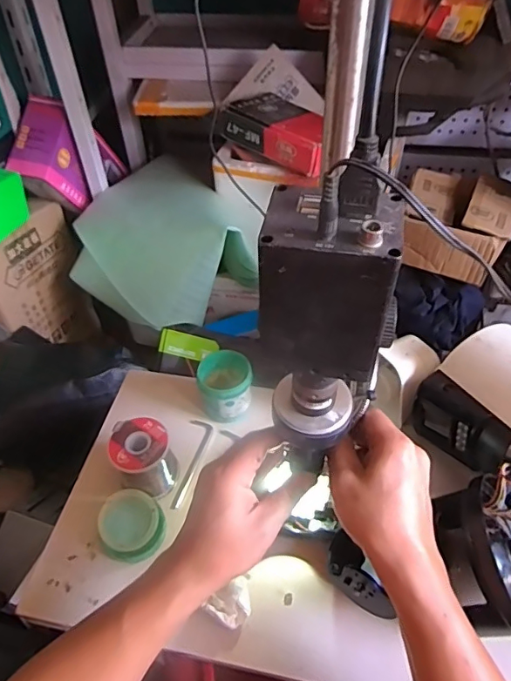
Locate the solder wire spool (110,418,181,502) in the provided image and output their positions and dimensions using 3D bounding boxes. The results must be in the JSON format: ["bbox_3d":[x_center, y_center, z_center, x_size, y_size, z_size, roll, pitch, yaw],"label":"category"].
[{"bbox_3d":[-0.120,0.128,0.539,0.059,0.070,0.061,-21,49,-17],"label":"solder wire spool"}]

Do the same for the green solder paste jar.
[{"bbox_3d":[-0.035,0.055,0.594,0.061,0.060,0.062,-1,46,1],"label":"green solder paste jar"}]

